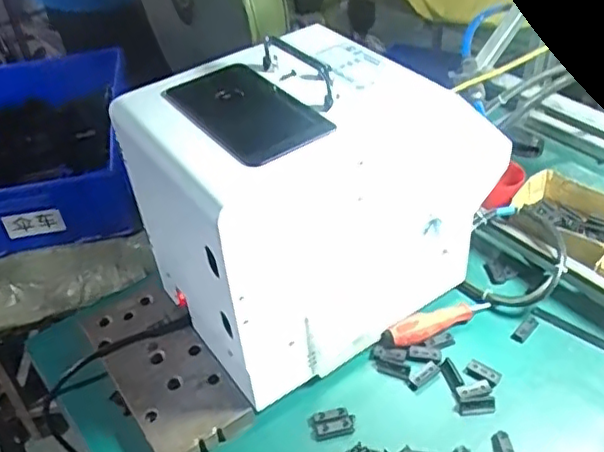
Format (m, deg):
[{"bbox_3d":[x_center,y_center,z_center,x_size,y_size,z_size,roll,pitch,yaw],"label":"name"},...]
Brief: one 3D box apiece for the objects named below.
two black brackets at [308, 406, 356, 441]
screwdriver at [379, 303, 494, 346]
[{"bbox_3d":[0.031,0.199,0.642,0.044,0.005,0.031,-14,42,-9],"label":"two black brackets"},{"bbox_3d":[0.152,0.107,0.715,0.133,0.022,0.028,-21,43,-17],"label":"screwdriver"}]

